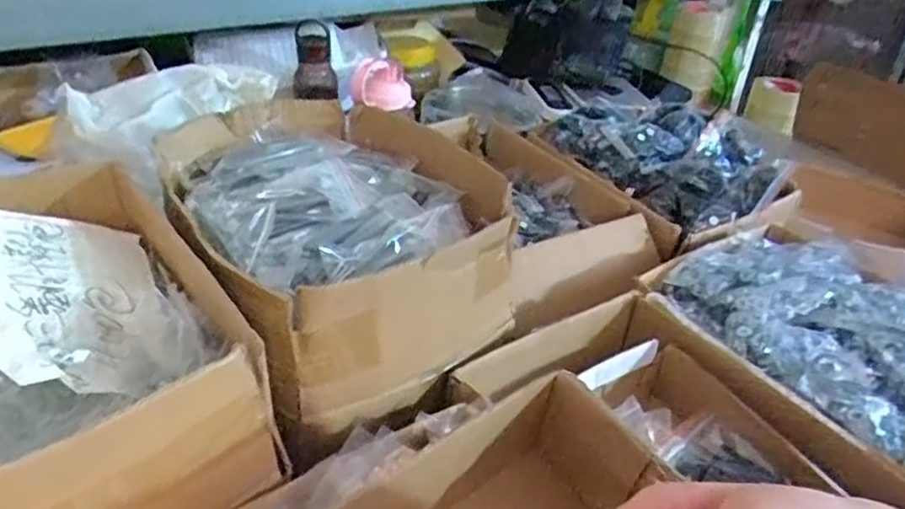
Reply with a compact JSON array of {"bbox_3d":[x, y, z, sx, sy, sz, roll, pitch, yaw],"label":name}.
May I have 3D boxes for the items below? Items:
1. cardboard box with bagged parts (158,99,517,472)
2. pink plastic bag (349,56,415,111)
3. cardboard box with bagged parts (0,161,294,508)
[{"bbox_3d":[-0.116,-0.031,0.668,0.287,0.124,0.377,-20,41,-30],"label":"cardboard box with bagged parts"},{"bbox_3d":[-0.109,-0.261,1.041,0.097,0.076,0.065,-1,35,-7],"label":"pink plastic bag"},{"bbox_3d":[-0.290,0.074,0.478,0.249,0.112,0.312,-18,40,-28],"label":"cardboard box with bagged parts"}]

